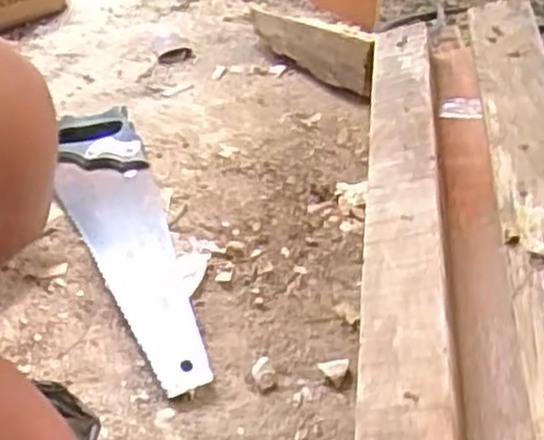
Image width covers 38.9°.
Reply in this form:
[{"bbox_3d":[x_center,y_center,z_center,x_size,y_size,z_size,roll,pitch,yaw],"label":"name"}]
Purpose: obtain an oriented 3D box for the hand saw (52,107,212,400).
[{"bbox_3d":[-0.170,0.002,0.835,0.106,0.021,0.502,-14,37,-12],"label":"hand saw"}]

